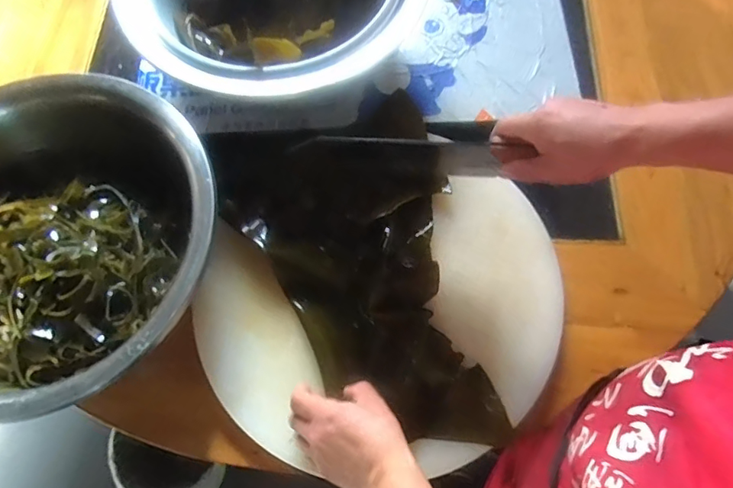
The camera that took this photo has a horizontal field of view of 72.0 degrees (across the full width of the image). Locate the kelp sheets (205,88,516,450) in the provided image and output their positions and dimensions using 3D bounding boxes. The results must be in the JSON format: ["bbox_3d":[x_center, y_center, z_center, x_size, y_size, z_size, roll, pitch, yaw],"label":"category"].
[{"bbox_3d":[-0.012,0.030,0.621,0.273,0.049,0.455,-15,71,-7],"label":"kelp sheets"}]

